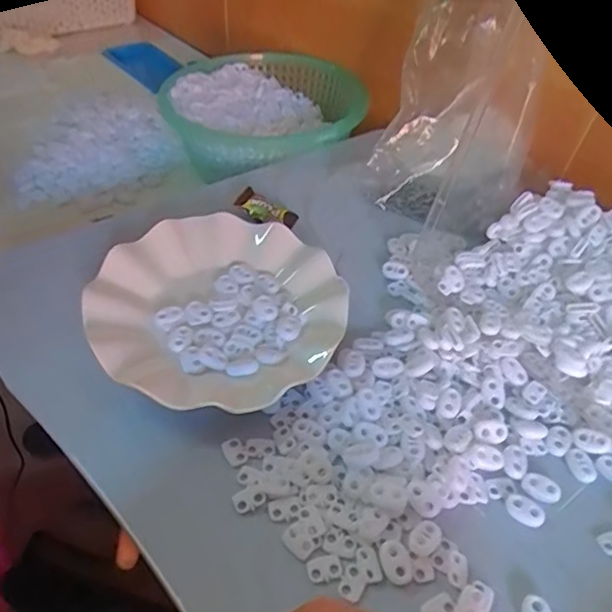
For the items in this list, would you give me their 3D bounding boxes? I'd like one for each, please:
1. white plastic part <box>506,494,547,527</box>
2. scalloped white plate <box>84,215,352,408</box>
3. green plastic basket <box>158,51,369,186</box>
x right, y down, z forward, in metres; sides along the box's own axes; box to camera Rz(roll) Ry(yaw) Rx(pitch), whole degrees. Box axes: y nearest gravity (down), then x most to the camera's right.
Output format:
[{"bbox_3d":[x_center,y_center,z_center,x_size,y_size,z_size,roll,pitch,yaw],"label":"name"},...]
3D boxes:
[{"bbox_3d":[0.127,0.119,0.324,0.022,0.004,0.014,21,47,17],"label":"white plastic part"},{"bbox_3d":[-0.059,-0.001,0.405,0.172,0.038,0.173,2,44,-2],"label":"scalloped white plate"},{"bbox_3d":[-0.044,-0.231,0.657,0.214,0.084,0.203,2,44,-2],"label":"green plastic basket"}]

